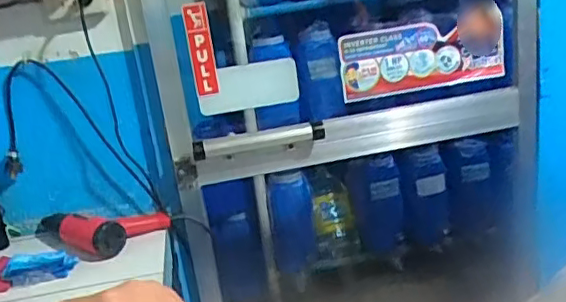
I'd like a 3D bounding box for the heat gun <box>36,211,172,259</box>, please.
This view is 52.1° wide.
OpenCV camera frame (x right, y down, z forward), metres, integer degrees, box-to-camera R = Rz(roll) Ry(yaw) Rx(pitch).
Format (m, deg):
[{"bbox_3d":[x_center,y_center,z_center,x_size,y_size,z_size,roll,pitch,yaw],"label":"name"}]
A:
[{"bbox_3d":[-0.394,0.146,1.254,0.253,0.070,0.204,9,23,42],"label":"heat gun"}]

